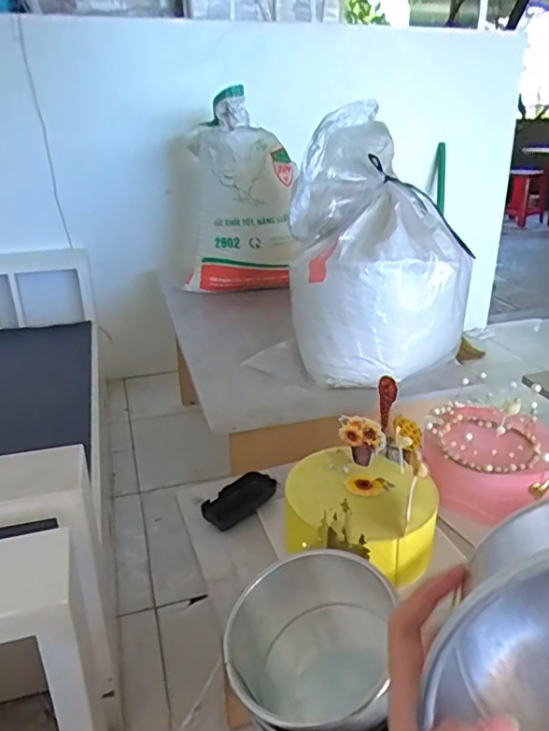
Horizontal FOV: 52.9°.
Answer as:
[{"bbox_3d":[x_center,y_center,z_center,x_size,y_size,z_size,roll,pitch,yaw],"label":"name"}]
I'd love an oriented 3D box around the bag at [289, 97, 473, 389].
[{"bbox_3d":[0.201,-0.245,1.132,0.333,0.436,0.378,-3,25,-2],"label":"bag"}]

